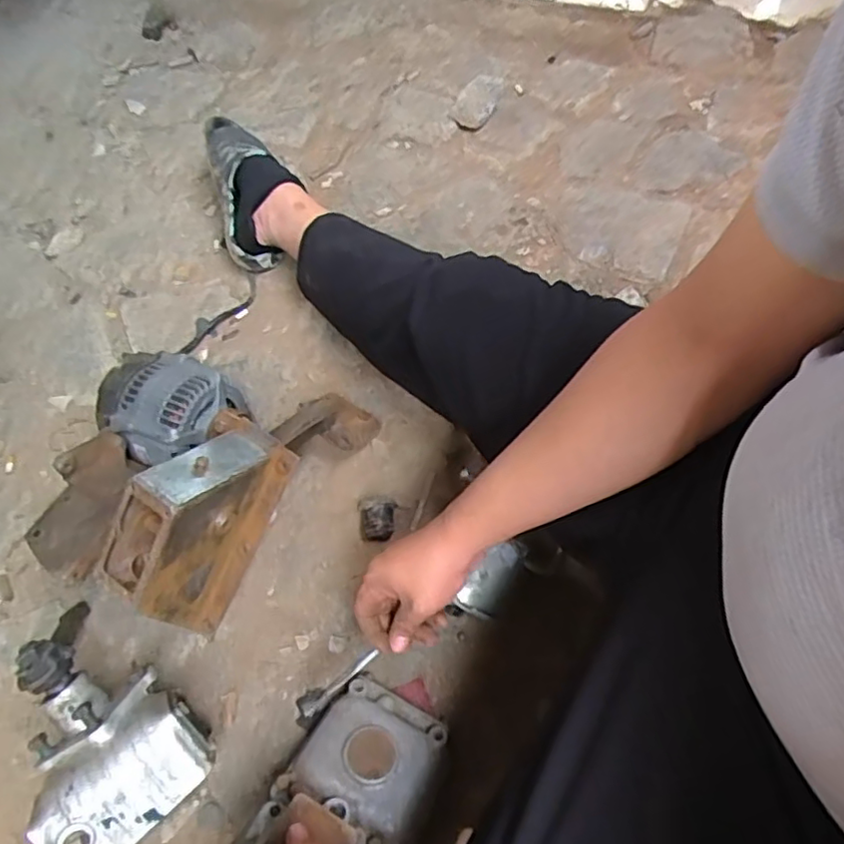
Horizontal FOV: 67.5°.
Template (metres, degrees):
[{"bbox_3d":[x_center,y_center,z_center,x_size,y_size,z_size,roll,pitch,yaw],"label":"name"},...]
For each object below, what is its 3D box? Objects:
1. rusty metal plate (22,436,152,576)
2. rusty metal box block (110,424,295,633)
[{"bbox_3d":[-0.349,0.080,0.661,0.085,0.033,0.151,12,59,11],"label":"rusty metal plate"},{"bbox_3d":[-0.240,0.121,0.632,0.089,0.234,0.162,31,22,19],"label":"rusty metal box block"}]

